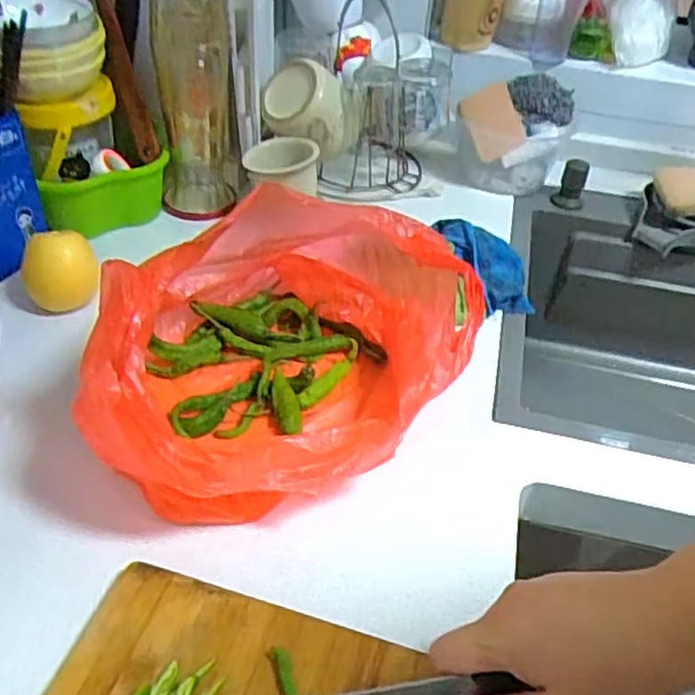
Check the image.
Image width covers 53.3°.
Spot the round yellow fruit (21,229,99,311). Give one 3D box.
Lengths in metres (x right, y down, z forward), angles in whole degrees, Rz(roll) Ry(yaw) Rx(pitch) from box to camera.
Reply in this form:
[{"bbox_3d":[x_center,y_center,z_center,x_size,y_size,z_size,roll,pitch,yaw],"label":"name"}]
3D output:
[{"bbox_3d":[-0.263,-0.072,0.632,0.061,0.058,0.049,-18,46,-25],"label":"round yellow fruit"}]

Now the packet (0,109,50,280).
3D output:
[{"bbox_3d":[-0.311,-0.137,0.630,0.013,0.133,0.081,19,42,15],"label":"packet"}]

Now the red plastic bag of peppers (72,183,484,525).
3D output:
[{"bbox_3d":[-0.049,-0.019,0.535,0.308,0.148,0.237,-23,48,-29],"label":"red plastic bag of peppers"}]

